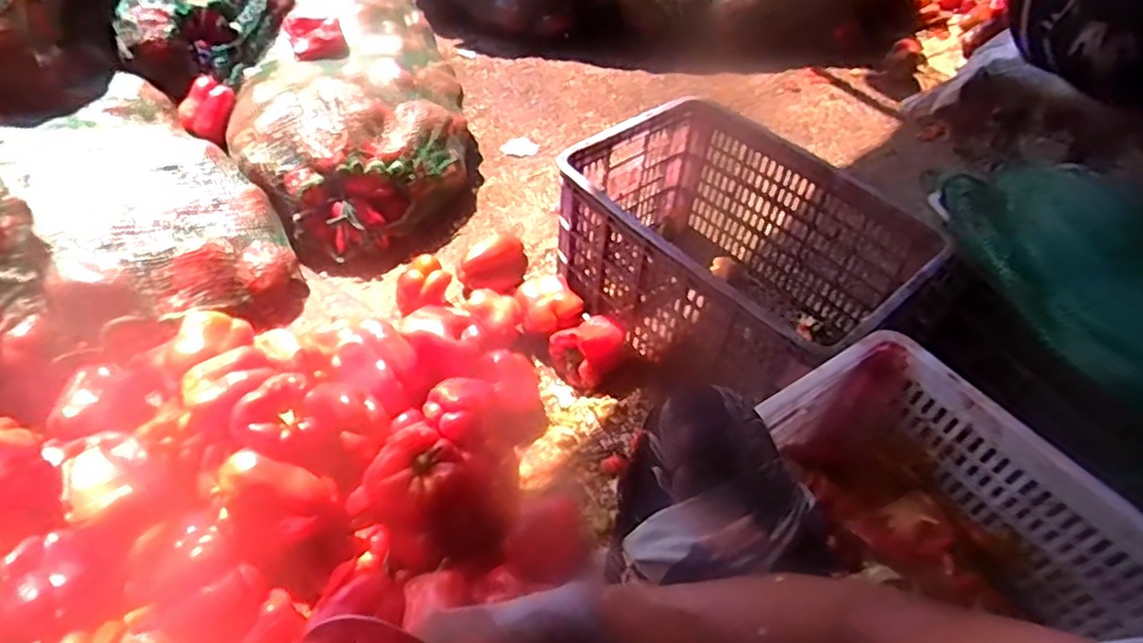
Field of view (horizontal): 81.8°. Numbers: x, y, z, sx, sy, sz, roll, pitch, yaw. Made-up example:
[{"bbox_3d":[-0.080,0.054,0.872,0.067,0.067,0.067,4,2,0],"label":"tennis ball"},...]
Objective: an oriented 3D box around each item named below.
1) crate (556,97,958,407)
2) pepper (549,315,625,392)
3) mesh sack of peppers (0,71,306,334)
[{"bbox_3d":[0.259,-0.085,1.098,0.385,0.310,0.540,-34,59,-29],"label":"crate"},{"bbox_3d":[0.036,0.042,1.091,0.116,0.089,0.099,-33,59,-28],"label":"pepper"},{"bbox_3d":[-0.738,-0.187,1.141,0.530,0.219,0.337,37,56,25],"label":"mesh sack of peppers"}]

